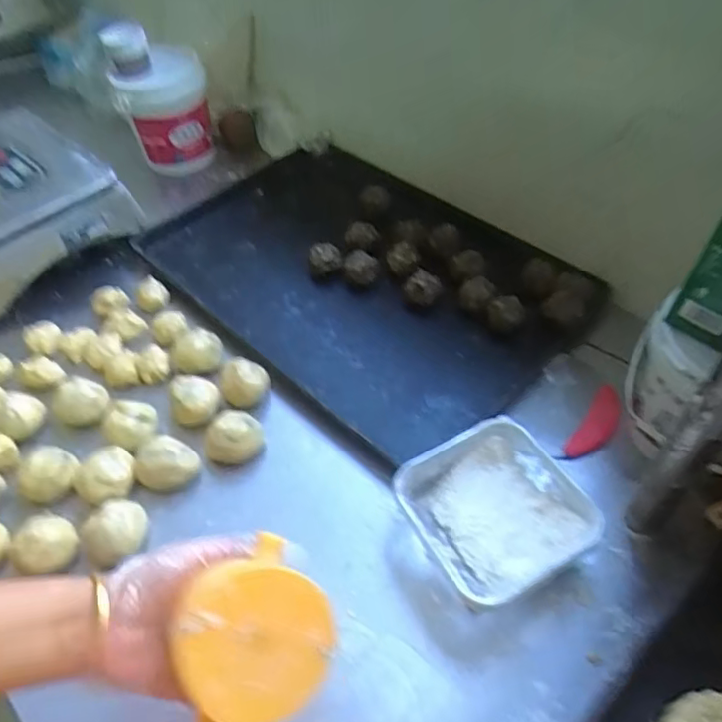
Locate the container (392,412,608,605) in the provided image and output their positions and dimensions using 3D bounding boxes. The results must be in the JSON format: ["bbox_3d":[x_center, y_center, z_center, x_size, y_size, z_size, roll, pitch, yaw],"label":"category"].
[{"bbox_3d":[0.134,0.149,0.566,0.160,0.057,0.150,-25,53,-16],"label":"container"}]

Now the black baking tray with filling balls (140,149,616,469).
[{"bbox_3d":[-0.006,-0.125,0.828,0.402,0.064,0.598,-38,58,-25],"label":"black baking tray with filling balls"}]

